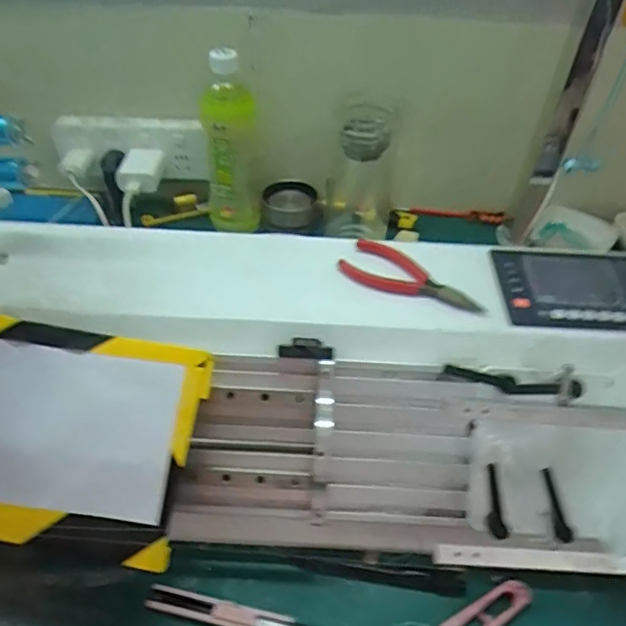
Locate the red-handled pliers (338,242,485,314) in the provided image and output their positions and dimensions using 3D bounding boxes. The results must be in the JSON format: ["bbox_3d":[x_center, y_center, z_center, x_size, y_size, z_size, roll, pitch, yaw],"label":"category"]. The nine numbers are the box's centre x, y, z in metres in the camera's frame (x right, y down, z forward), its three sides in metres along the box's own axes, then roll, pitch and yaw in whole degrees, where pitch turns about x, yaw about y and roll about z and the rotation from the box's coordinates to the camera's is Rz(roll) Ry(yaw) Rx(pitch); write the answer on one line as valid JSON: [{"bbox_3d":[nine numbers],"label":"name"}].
[{"bbox_3d":[0.085,-0.029,0.469,0.121,0.010,0.054,23,48,19],"label":"red-handled pliers"}]

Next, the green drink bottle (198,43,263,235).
[{"bbox_3d":[-0.097,-0.196,0.664,0.064,0.207,0.055,-3,45,-6],"label":"green drink bottle"}]

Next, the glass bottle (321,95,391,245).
[{"bbox_3d":[0.056,-0.164,0.673,0.073,0.182,0.070,4,45,1],"label":"glass bottle"}]

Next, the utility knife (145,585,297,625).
[{"bbox_3d":[-0.050,0.217,0.400,0.142,0.007,0.016,11,46,7],"label":"utility knife"}]

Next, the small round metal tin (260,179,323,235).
[{"bbox_3d":[-0.029,-0.138,0.728,0.074,0.036,0.072,2,45,-2],"label":"small round metal tin"}]

